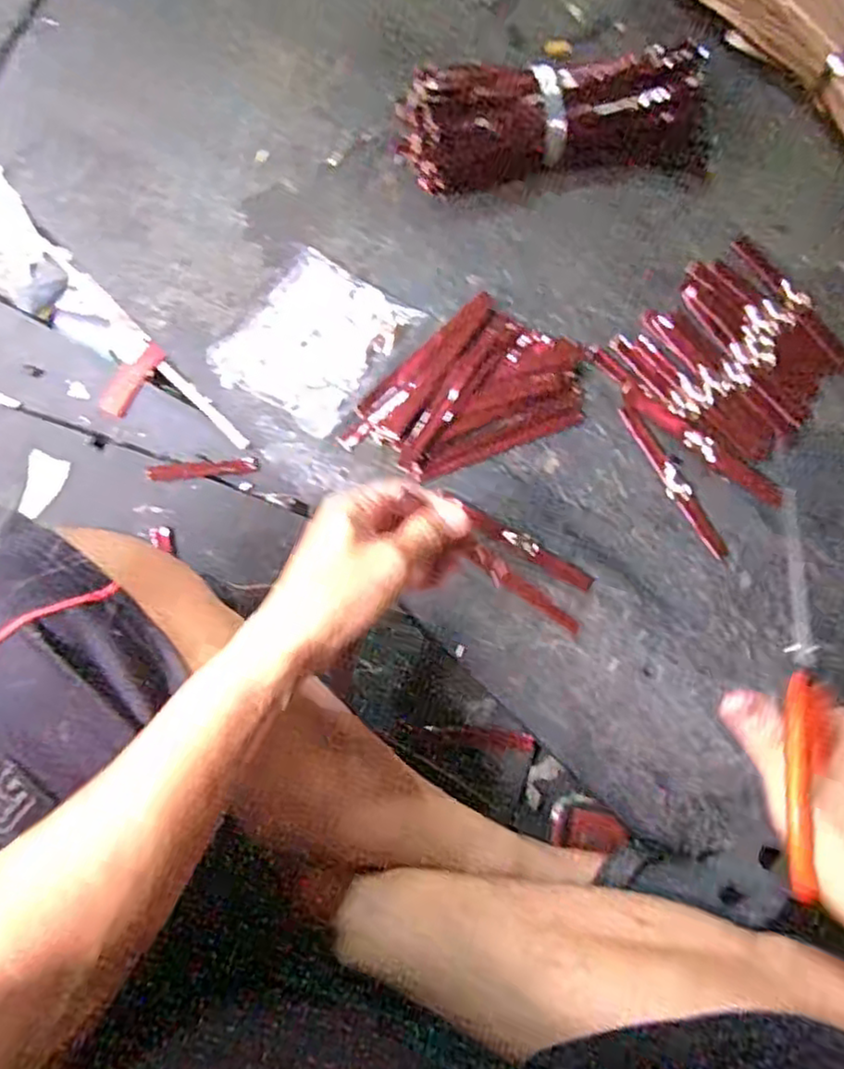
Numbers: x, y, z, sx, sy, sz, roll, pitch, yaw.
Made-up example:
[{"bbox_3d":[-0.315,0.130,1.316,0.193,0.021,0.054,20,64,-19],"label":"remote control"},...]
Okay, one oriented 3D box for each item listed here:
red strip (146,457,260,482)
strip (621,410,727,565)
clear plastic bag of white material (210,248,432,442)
[{"bbox_3d":[-0.178,-0.054,0.566,0.086,0.006,0.015,-7,80,-13],"label":"red strip"},{"bbox_3d":[0.204,-0.043,0.558,0.017,0.004,0.141,-30,86,-7],"label":"strip"},{"bbox_3d":[-0.090,-0.161,0.572,0.112,0.019,0.135,35,82,1],"label":"clear plastic bag of white material"}]

